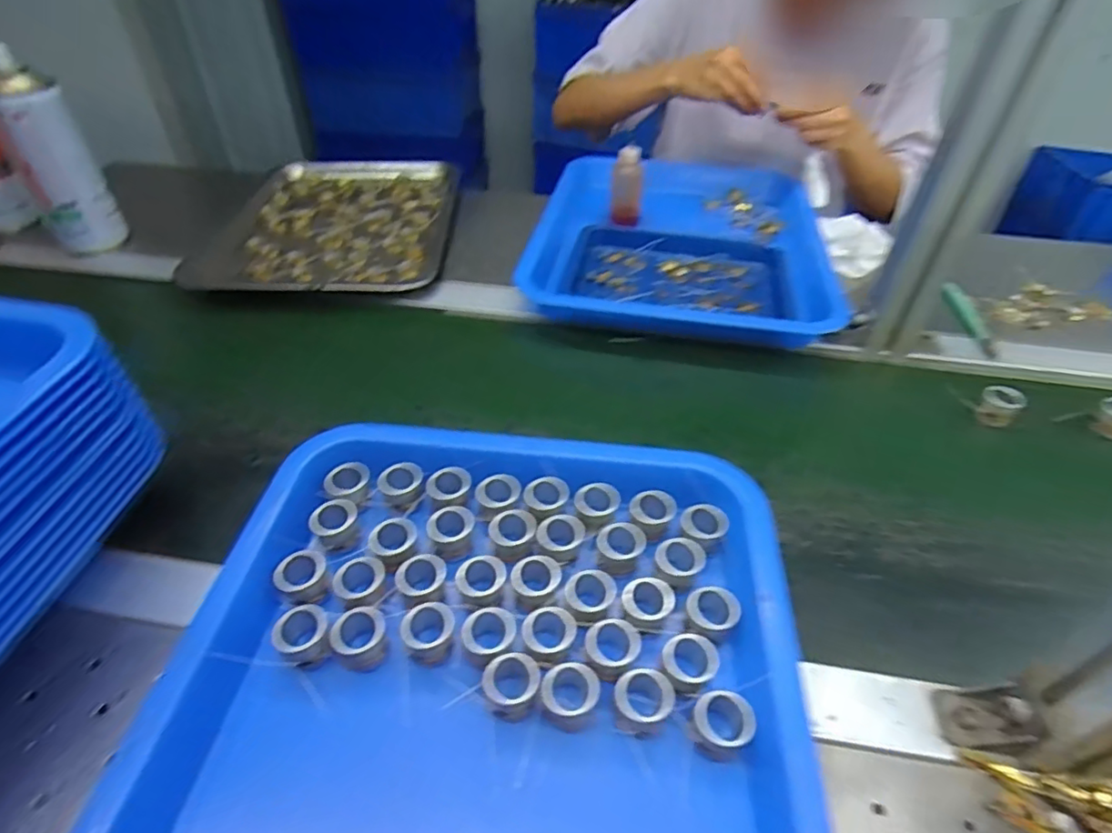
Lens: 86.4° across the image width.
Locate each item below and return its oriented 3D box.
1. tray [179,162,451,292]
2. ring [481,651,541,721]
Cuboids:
[{"bbox_3d":[-0.243,-0.229,0.677,0.241,0.028,0.331,0,43,-2],"label":"tray"},{"bbox_3d":[-0.022,0.131,0.290,0.027,0.013,0.028,1,43,-1],"label":"ring"}]

